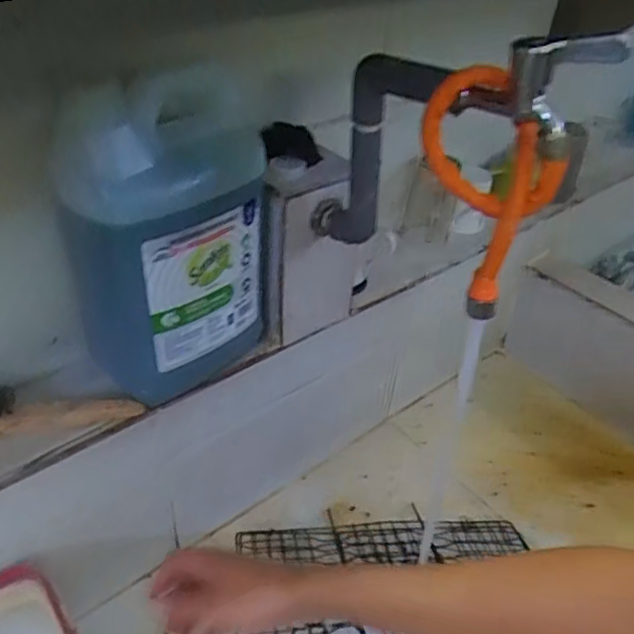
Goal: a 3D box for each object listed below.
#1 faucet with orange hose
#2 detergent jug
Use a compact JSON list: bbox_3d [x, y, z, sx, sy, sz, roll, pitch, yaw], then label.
[{"bbox_3d":[0.128,-0.106,0.436,0.105,0.197,0.099,11,38,7],"label":"faucet with orange hose"},{"bbox_3d":[-0.133,-0.076,0.557,0.106,0.284,0.174,32,45,30],"label":"detergent jug"}]

